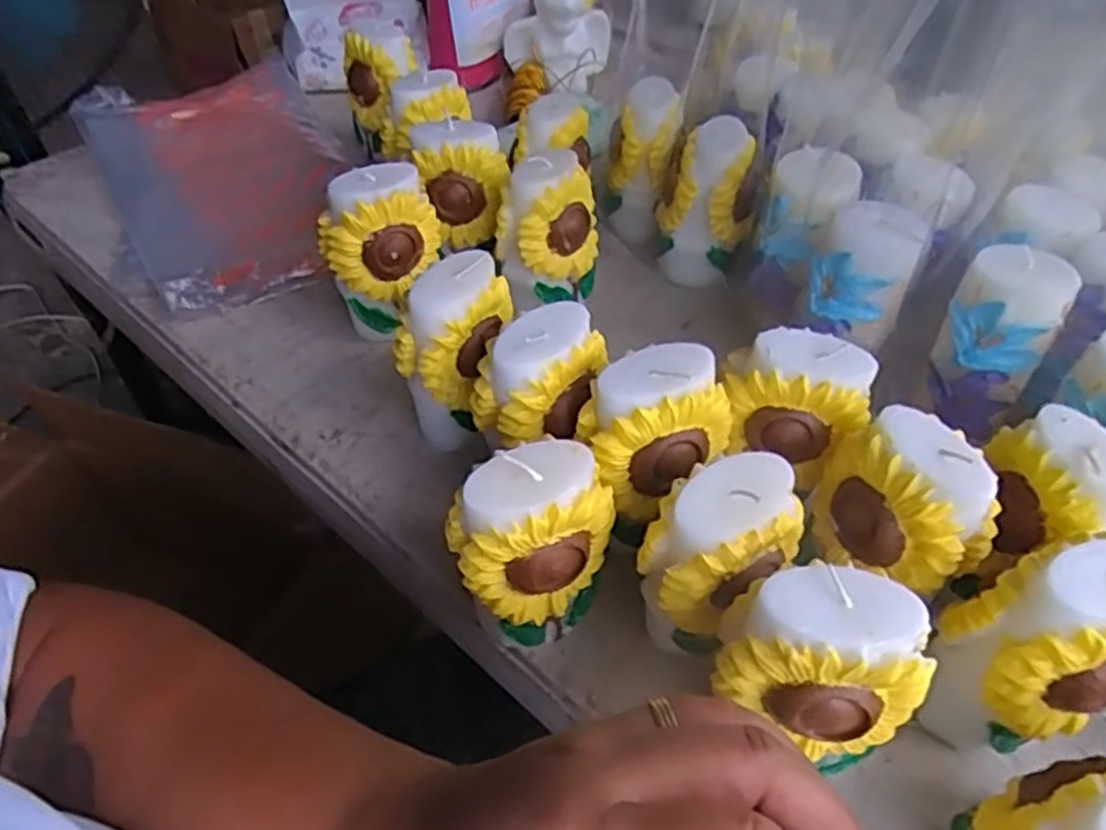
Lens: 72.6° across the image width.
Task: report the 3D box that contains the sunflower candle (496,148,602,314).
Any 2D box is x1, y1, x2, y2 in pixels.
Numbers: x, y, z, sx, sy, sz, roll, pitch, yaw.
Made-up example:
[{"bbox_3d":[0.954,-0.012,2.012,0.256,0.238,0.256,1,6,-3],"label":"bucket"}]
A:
[{"bbox_3d":[-0.003,-0.112,0.472,0.044,0.087,0.063,34,55,27],"label":"sunflower candle"}]

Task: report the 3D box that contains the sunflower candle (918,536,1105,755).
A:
[{"bbox_3d":[0.185,0.093,0.290,0.064,0.099,0.057,-18,50,-17],"label":"sunflower candle"}]

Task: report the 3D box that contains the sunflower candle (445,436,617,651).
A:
[{"bbox_3d":[-0.009,0.057,0.321,0.067,0.098,0.047,-20,50,-18],"label":"sunflower candle"}]

